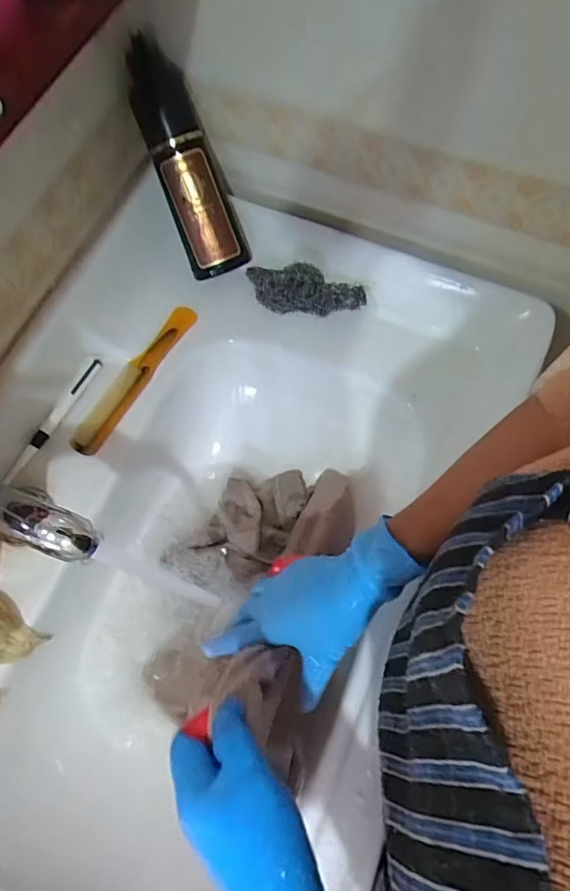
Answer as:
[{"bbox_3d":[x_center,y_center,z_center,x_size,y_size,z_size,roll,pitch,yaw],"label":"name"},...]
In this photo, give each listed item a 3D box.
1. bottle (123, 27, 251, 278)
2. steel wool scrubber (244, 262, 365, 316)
[{"bbox_3d":[-0.101,-0.287,0.527,0.066,0.041,0.211,-24,115,-7],"label":"bottle"},{"bbox_3d":[0.022,-0.176,0.561,0.131,0.030,0.056,6,70,3],"label":"steel wool scrubber"}]

